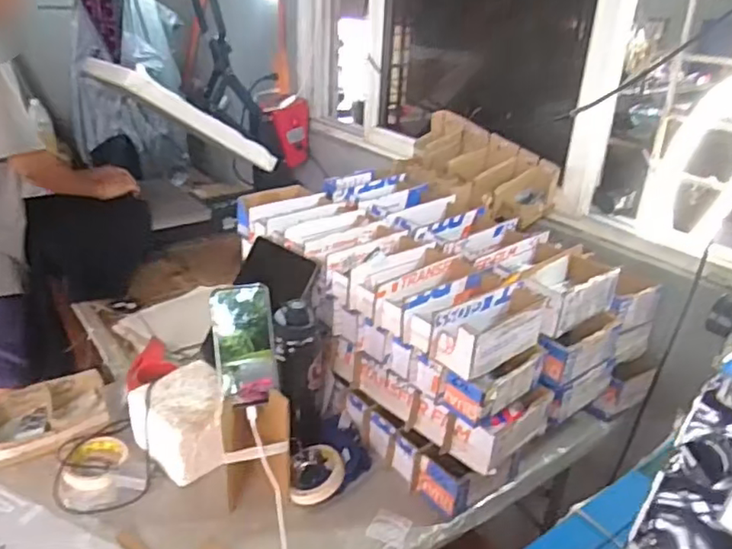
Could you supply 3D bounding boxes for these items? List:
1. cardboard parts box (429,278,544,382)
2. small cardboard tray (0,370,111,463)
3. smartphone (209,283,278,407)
[{"bbox_3d":[0.192,0.071,0.866,0.206,0.072,0.069,-19,35,-37],"label":"cardboard parts box"},{"bbox_3d":[-0.536,0.239,1.020,0.181,0.047,0.138,-12,31,-28],"label":"small cardboard tray"},{"bbox_3d":[-0.171,0.099,0.859,0.082,0.169,0.011,-6,-4,-18],"label":"smartphone"}]

